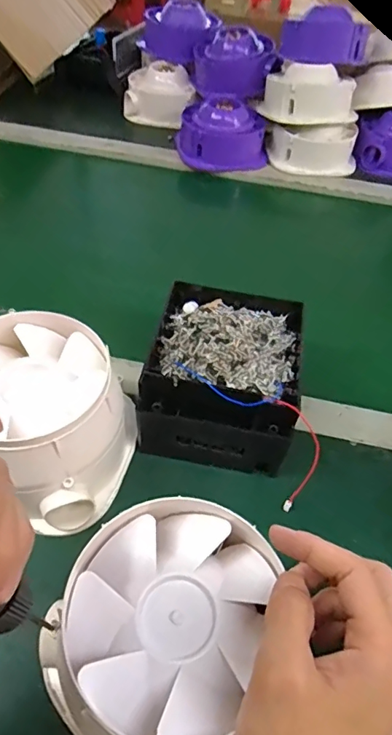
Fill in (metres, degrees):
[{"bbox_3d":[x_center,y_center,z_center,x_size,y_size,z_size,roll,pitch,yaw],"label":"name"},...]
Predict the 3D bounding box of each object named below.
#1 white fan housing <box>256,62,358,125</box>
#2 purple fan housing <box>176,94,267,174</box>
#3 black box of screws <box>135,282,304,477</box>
[{"bbox_3d":[0.169,-0.403,0.716,0.146,0.059,0.094,14,49,7],"label":"white fan housing"},{"bbox_3d":[0.041,-0.368,0.751,0.140,0.071,0.115,4,49,-2],"label":"purple fan housing"},{"bbox_3d":[0.024,0.001,0.413,0.117,0.065,0.148,10,49,4],"label":"black box of screws"}]

